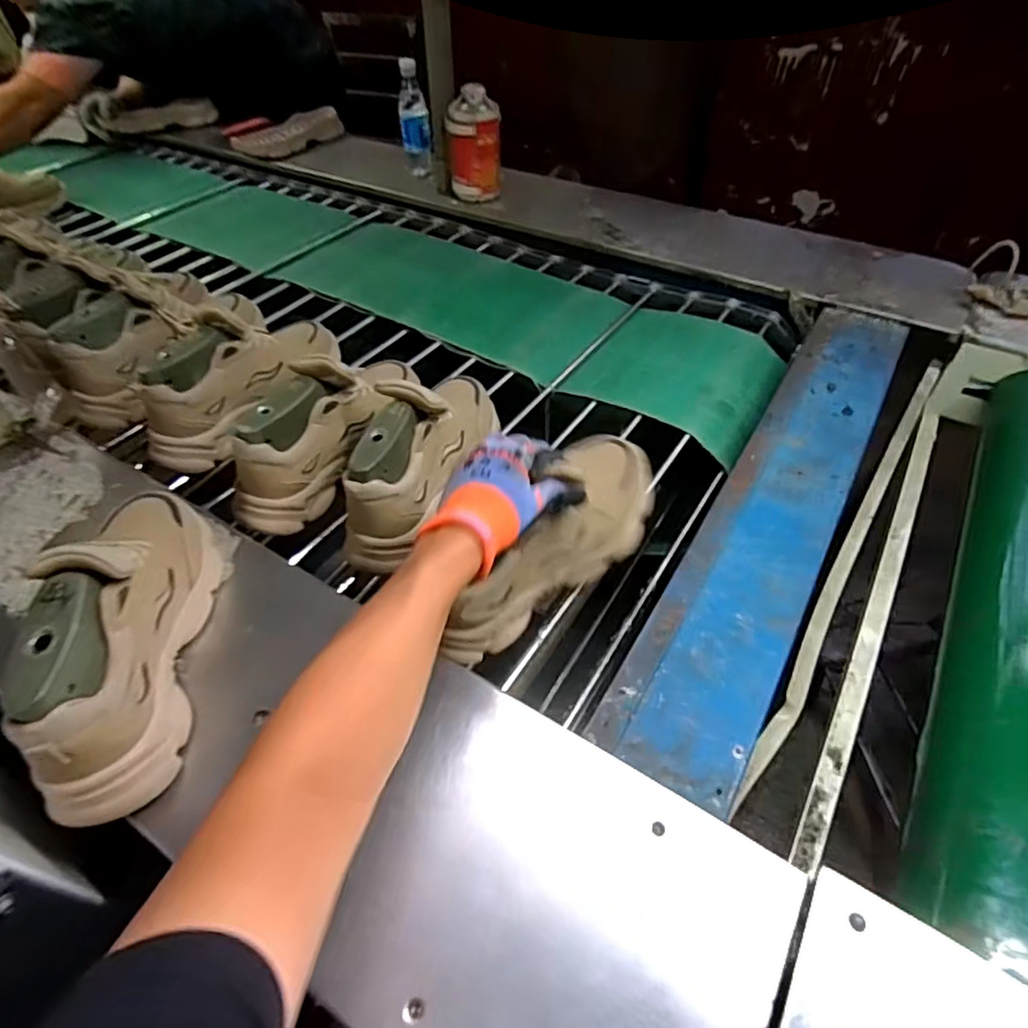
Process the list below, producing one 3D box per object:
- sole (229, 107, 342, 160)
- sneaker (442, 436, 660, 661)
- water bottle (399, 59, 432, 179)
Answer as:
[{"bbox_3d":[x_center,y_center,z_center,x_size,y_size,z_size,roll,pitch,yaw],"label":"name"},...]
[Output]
[{"bbox_3d":[-0.542,-0.912,1.465,0.266,0.085,0.047,-27,53,-21],"label":"sole"},{"bbox_3d":[0.034,0.031,0.597,0.091,0.120,0.277,34,68,28],"label":"sneaker"},{"bbox_3d":[-0.212,-0.828,1.283,0.062,0.211,0.066,-7,48,-5],"label":"water bottle"}]

